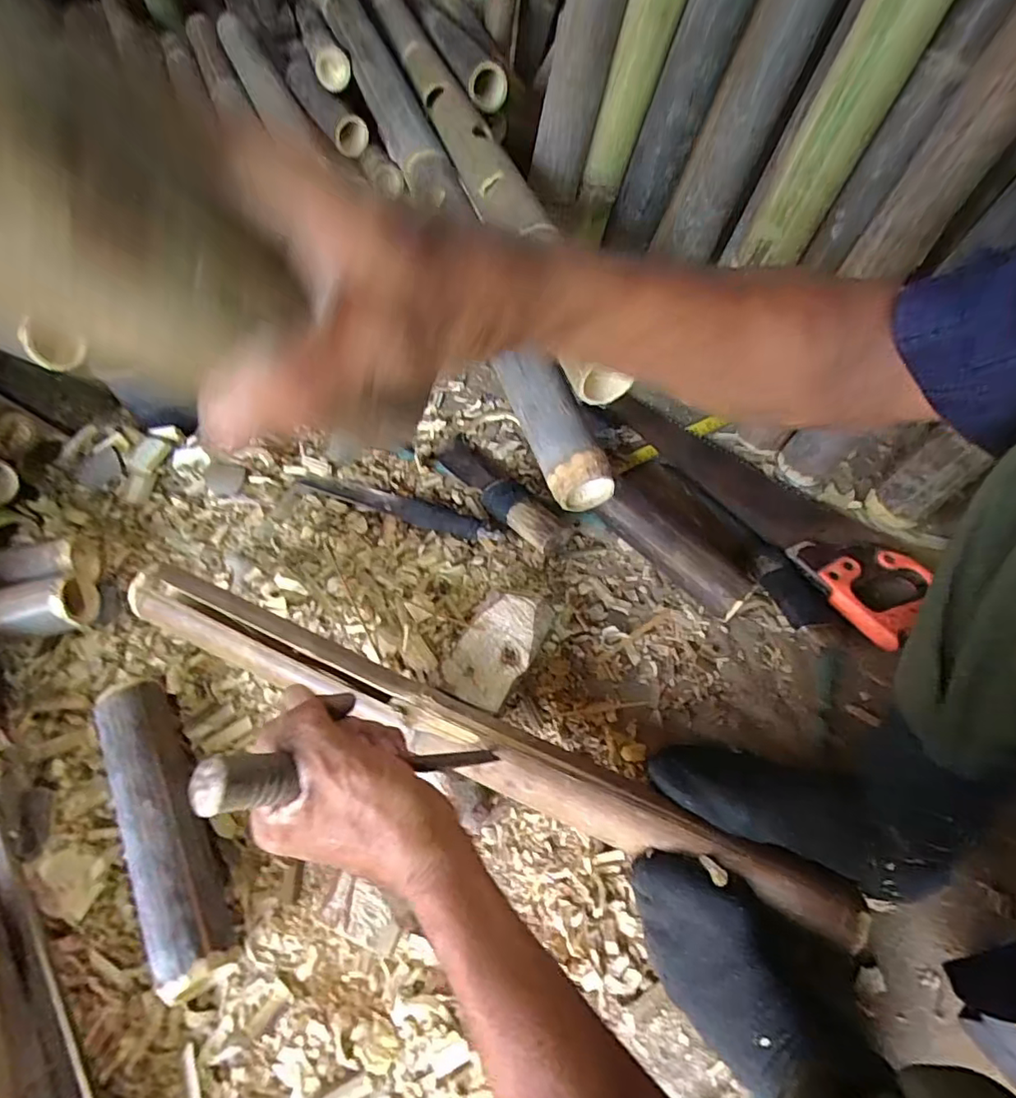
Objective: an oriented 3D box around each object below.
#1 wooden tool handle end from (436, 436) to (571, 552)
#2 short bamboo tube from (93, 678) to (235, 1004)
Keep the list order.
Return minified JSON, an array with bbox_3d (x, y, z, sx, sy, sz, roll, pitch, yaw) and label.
[{"bbox_3d":[-0.010,-0.070,0.683,0.053,0.048,0.211,-38,66,-22],"label":"wooden tool handle end"},{"bbox_3d":[-0.291,0.232,0.475,0.059,0.053,0.255,-27,62,-17],"label":"short bamboo tube"}]

